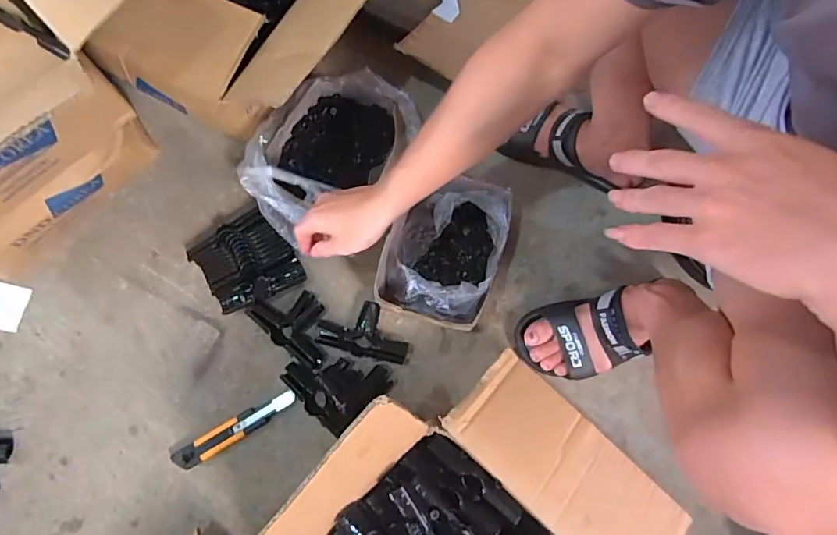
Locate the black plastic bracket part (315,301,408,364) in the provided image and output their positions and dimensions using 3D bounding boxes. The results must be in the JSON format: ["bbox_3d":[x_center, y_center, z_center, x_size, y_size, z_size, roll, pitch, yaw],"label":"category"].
[{"bbox_3d":[-0.079,0.092,0.723,0.132,0.034,0.077,11,79,3],"label":"black plastic bracket part"}]

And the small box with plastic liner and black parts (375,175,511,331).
[{"bbox_3d":[0.033,-0.021,0.685,0.161,0.111,0.210,12,79,3],"label":"small box with plastic liner and black parts"}]

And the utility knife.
[{"bbox_3d":[-0.265,0.234,0.708,0.188,0.015,0.034,-32,80,-6],"label":"utility knife"}]

